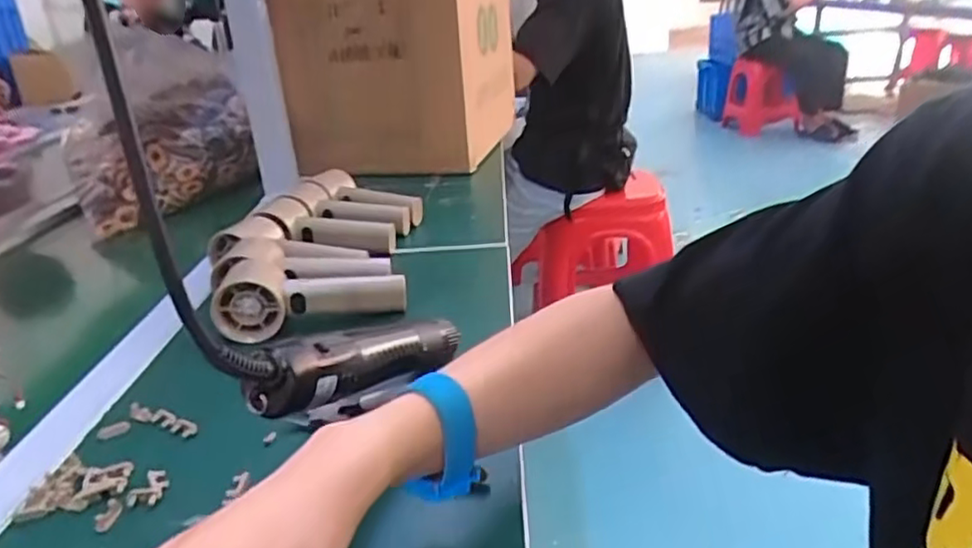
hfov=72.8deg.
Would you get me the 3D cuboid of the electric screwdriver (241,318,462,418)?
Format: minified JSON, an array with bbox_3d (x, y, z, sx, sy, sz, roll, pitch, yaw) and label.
[{"bbox_3d":[-0.073,0.055,0.417,0.031,0.042,0.221,9,4,23],"label":"electric screwdriver"}]

